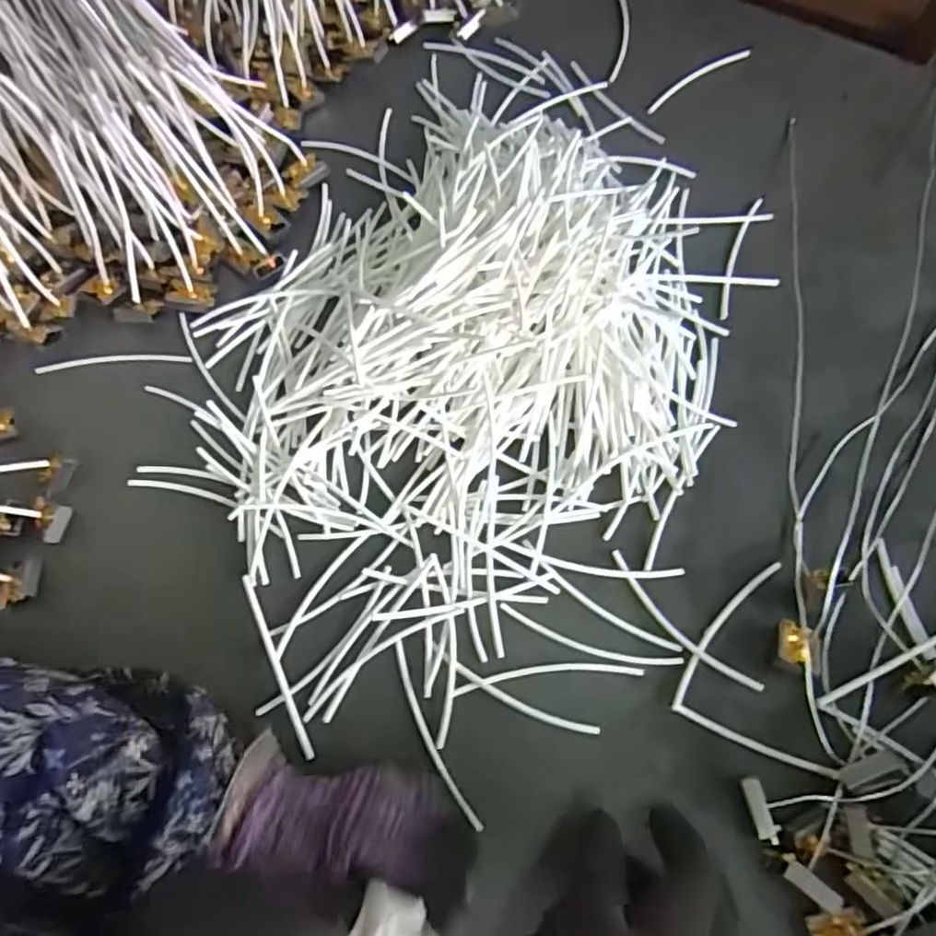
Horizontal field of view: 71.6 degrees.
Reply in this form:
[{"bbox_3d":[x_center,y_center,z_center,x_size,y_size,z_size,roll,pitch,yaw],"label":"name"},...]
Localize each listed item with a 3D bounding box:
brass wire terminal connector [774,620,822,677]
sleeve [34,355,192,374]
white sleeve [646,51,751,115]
[{"bbox_3d":[0.219,0.120,0.437,0.027,0.019,0.033,10,70,6],"label":"brass wire terminal connector"},{"bbox_3d":[-0.295,-0.089,0.541,0.124,0.007,0.013,-6,69,-1],"label":"sleeve"},{"bbox_3d":[0.225,-0.385,0.642,0.126,0.007,0.016,-31,72,-10],"label":"white sleeve"}]

